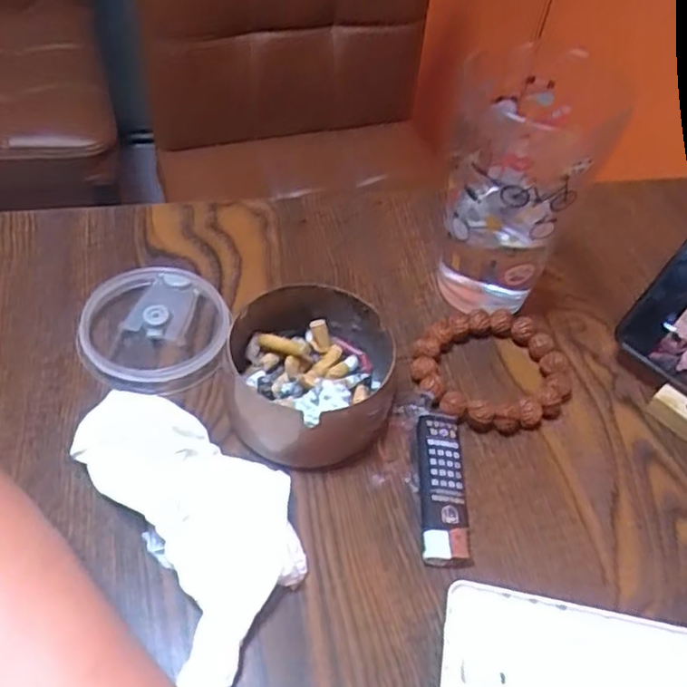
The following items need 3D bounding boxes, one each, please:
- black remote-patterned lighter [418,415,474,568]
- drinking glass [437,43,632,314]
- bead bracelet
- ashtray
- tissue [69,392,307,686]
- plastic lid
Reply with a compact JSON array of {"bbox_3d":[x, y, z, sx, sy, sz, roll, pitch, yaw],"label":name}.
[{"bbox_3d":[0.049,0.072,0.355,0.023,0.012,0.080,4,50,-4],"label":"black remote-patterned lighter"},{"bbox_3d":[0.097,-0.093,0.411,0.076,0.143,0.096,15,50,6],"label":"drinking glass"},{"bbox_3d":[0.084,0.016,0.405,0.086,0.016,0.077,-14,53,-18],"label":"bead bracelet"},{"bbox_3d":[-0.016,0.018,0.370,0.083,0.045,0.085,3,50,-4],"label":"ashtray"},{"bbox_3d":[-0.071,0.078,0.331,0.079,0.020,0.140,-30,60,-28],"label":"tissue"},{"bbox_3d":[-0.106,-0.008,0.400,0.080,0.015,0.080,3,50,-4],"label":"plastic lid"}]

